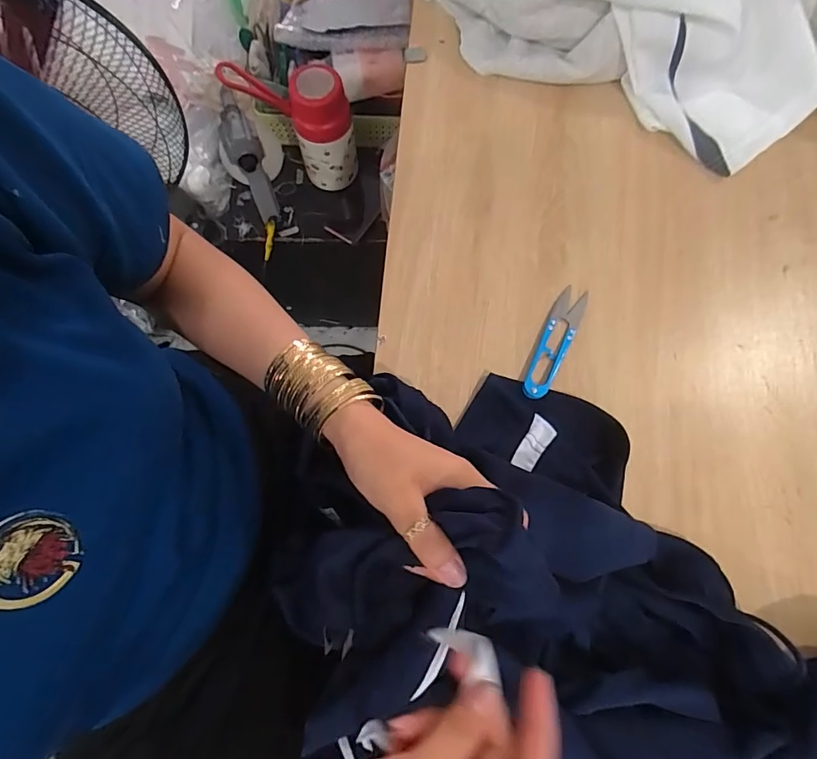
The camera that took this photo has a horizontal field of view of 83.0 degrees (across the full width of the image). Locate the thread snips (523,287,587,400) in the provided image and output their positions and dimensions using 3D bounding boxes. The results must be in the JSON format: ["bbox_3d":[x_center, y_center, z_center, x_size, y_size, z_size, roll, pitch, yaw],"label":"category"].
[{"bbox_3d":[0.138,-0.036,0.433,0.029,0.008,0.119,25,76,8],"label":"thread snips"}]

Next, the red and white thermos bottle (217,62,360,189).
[{"bbox_3d":[-0.184,-0.445,0.804,0.190,0.194,0.089,19,75,7],"label":"red and white thermos bottle"}]

